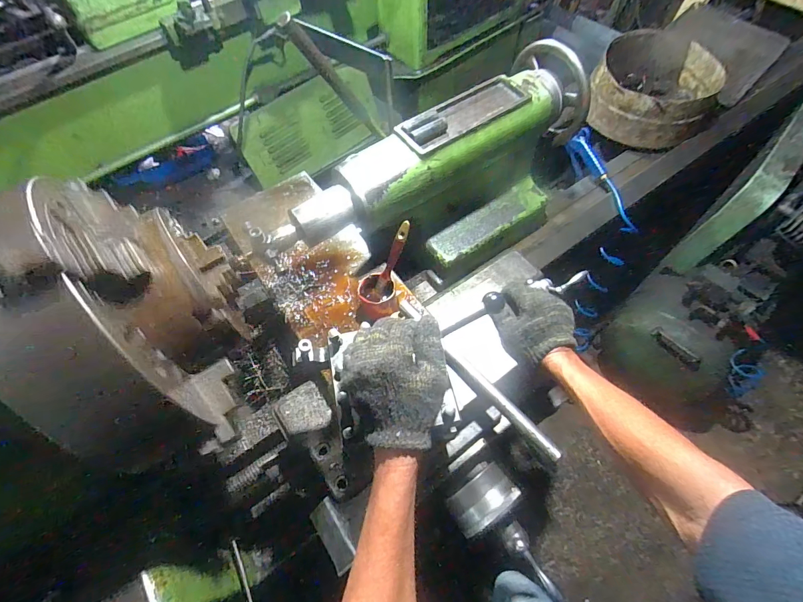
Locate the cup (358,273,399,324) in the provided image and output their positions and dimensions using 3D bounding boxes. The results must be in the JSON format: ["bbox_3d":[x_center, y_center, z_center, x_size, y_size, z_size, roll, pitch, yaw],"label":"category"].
[{"bbox_3d":[-0.040,-0.005,0.659,0.061,0.071,0.058,-1,60,1],"label":"cup"}]

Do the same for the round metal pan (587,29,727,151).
[{"bbox_3d":[0.668,-0.559,1.002,0.296,0.122,0.314,-1,60,1],"label":"round metal pan"}]

